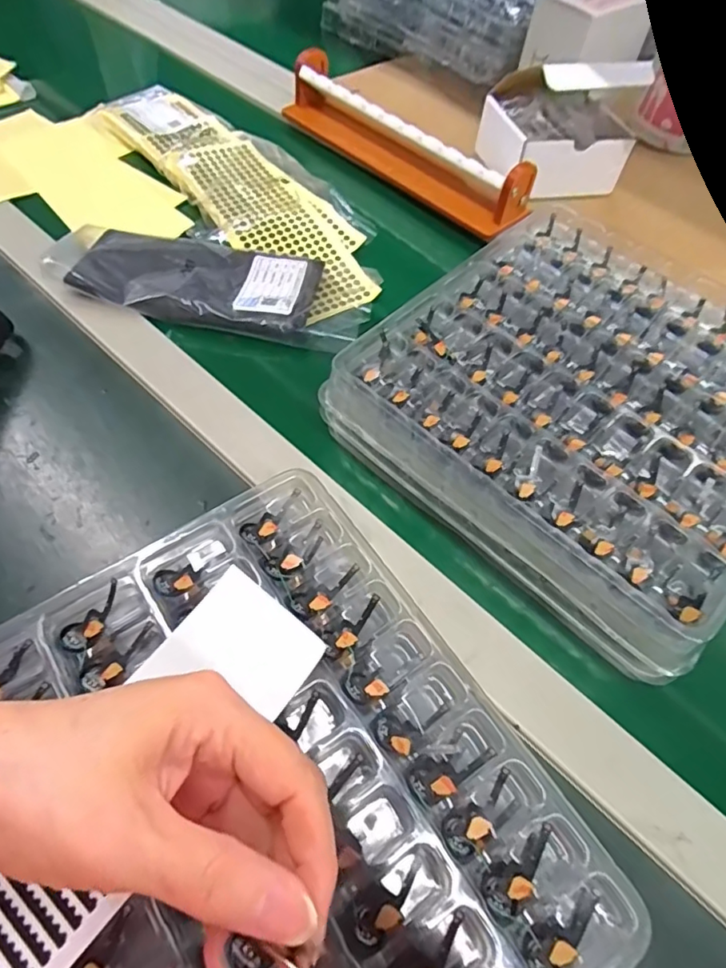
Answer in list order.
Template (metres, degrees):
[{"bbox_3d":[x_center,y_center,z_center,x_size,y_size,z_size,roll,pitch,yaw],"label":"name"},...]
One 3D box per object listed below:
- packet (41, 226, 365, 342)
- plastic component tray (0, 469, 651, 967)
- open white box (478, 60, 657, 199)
[{"bbox_3d":[-0.126,-0.167,0.453,0.239,0.016,0.090,9,57,1],"label":"packet"},{"bbox_3d":[-0.063,0.142,0.222,0.257,0.027,0.253,-29,64,-21],"label":"plastic component tray"},{"bbox_3d":[0.192,-0.357,0.540,0.114,0.099,0.110,-19,61,-16],"label":"open white box"}]

